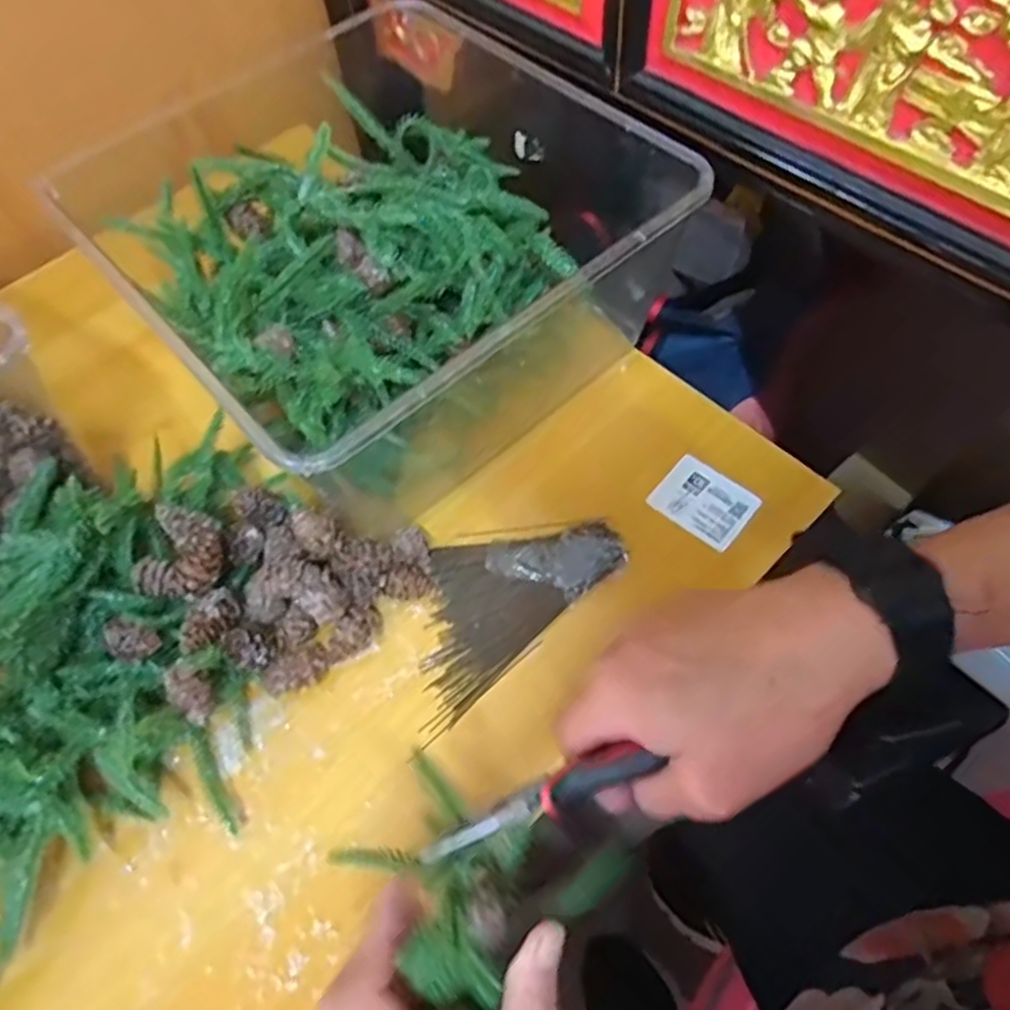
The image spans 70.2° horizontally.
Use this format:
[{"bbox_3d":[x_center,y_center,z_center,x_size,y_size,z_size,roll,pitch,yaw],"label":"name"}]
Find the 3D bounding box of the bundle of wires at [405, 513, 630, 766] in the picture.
[{"bbox_3d":[-0.007,0.053,0.438,0.154,0.017,0.082,-39,66,-18],"label":"bundle of wires"}]

